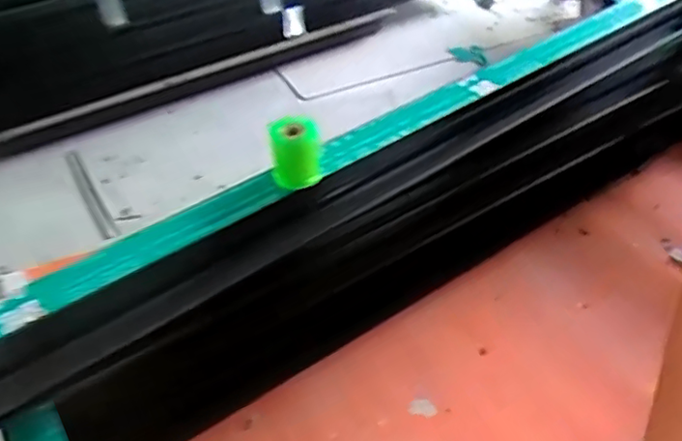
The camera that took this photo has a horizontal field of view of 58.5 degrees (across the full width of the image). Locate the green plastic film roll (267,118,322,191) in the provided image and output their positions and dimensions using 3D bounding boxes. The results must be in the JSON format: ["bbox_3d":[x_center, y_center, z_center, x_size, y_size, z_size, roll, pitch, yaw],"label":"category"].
[{"bbox_3d":[-0.044,-0.065,0.592,0.047,0.064,0.037,-2,44,-3],"label":"green plastic film roll"}]

